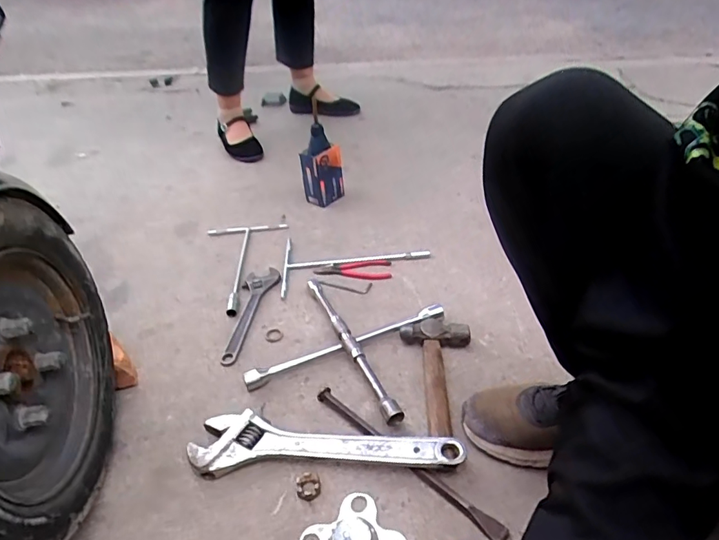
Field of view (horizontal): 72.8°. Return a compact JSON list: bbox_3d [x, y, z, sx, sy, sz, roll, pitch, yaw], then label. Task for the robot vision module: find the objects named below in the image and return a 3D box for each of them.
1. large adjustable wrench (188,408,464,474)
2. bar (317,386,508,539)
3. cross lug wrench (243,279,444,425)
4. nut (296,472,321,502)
[{"bbox_3d":[-0.047,0.227,0.647,0.347,0.037,0.081,-1,38,2],"label":"large adjustable wrench"},{"bbox_3d":[0.054,0.240,0.630,0.301,0.015,0.021,30,48,35],"label":"bar"},{"bbox_3d":[-0.016,0.113,0.783,0.254,0.041,0.259,13,40,19],"label":"cross lug wrench"},{"bbox_3d":[-0.064,0.270,0.606,0.030,0.013,0.031,-2,38,1],"label":"nut"}]

